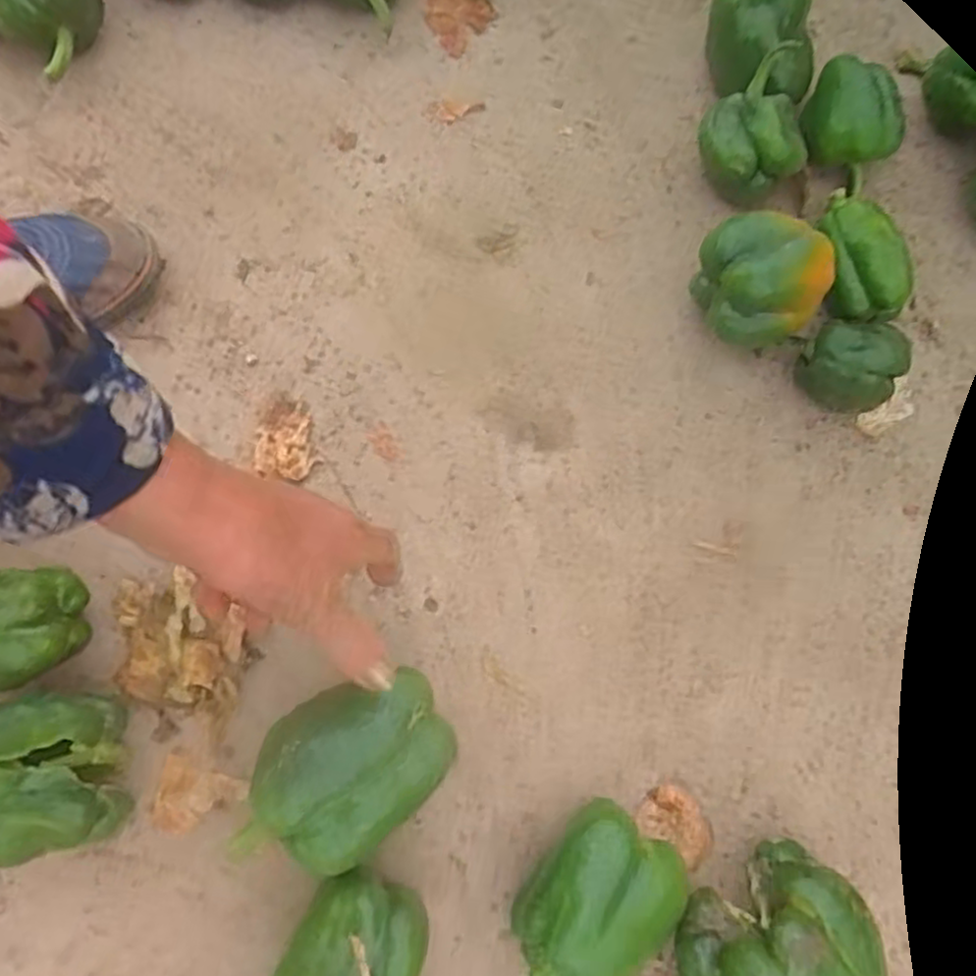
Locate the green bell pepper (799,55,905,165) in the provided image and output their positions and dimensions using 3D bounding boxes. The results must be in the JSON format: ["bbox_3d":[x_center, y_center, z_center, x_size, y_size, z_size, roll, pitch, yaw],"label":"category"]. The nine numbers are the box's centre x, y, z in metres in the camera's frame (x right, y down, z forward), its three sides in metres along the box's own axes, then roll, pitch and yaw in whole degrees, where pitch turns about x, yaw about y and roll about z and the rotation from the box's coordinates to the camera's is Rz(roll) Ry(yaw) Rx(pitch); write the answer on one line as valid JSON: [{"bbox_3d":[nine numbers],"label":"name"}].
[{"bbox_3d":[0.241,-0.247,0.500,0.059,0.055,0.057,10,76,4],"label":"green bell pepper"}]

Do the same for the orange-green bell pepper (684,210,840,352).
[{"bbox_3d":[0.163,-0.120,0.454,0.070,0.072,0.061,7,74,6],"label":"orange-green bell pepper"}]

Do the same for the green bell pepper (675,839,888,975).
[{"bbox_3d":[0.139,0.226,0.359,0.090,0.071,0.069,-28,74,-5],"label":"green bell pepper"}]

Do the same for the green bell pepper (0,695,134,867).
[{"bbox_3d":[-0.245,0.154,0.389,0.098,0.058,0.075,-13,73,0],"label":"green bell pepper"}]

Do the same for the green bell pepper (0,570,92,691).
[{"bbox_3d":[-0.279,0.080,0.414,0.100,0.064,0.063,-1,74,3],"label":"green bell pepper"}]

